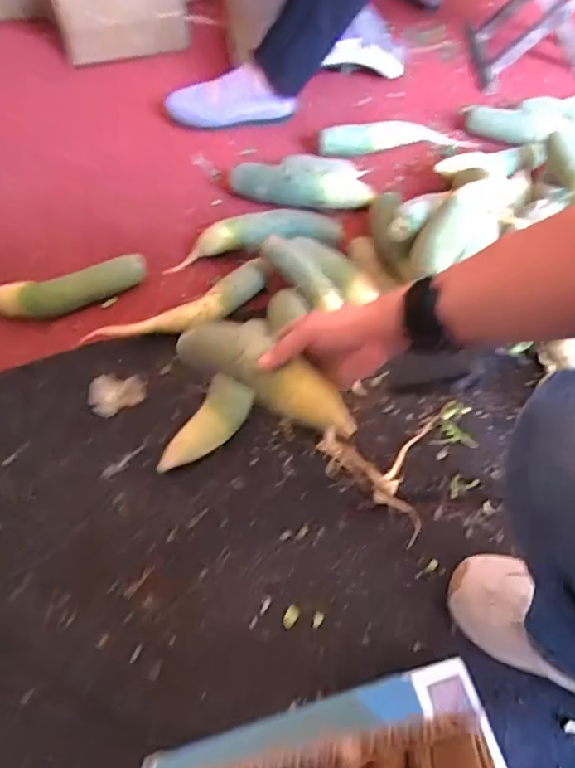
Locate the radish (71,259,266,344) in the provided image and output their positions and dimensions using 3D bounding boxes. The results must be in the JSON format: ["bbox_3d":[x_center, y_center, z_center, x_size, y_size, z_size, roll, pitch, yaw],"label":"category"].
[{"bbox_3d":[-0.148,-0.102,0.752,0.278,0.040,0.055,-24,61,-14],"label":"radish"}]

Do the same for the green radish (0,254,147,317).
[{"bbox_3d":[-0.345,-0.132,0.776,0.277,0.057,0.041,-15,24,-7],"label":"green radish"}]

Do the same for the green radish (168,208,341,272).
[{"bbox_3d":[-0.050,-0.237,0.831,0.284,0.049,0.060,-11,59,-7],"label":"green radish"}]

